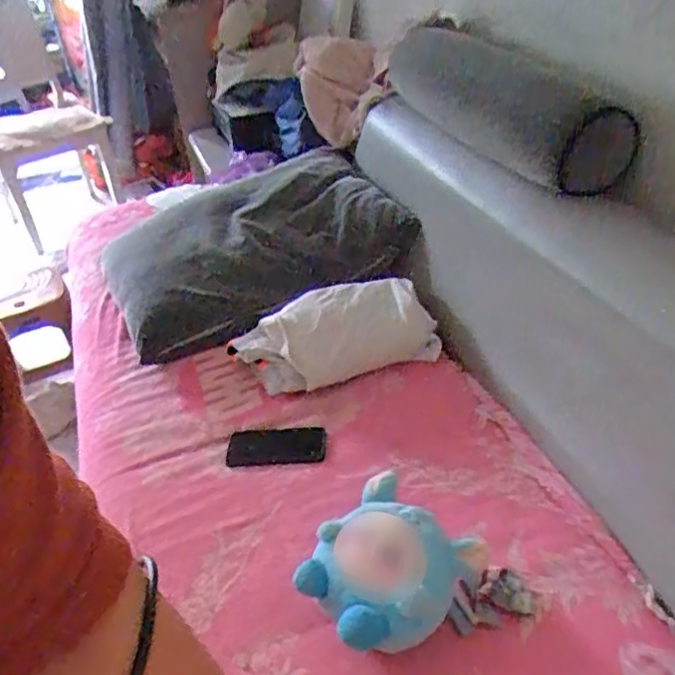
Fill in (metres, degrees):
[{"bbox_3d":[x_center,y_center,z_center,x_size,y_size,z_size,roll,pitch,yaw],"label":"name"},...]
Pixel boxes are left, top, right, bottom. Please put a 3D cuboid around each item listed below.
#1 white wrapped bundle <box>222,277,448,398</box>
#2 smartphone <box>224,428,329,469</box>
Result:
[{"bbox_3d":[-0.001,-0.010,1.197,0.351,0.142,0.157,-21,40,-19],"label":"white wrapped bundle"},{"bbox_3d":[-0.099,0.179,1.057,0.157,0.012,0.085,-4,37,2],"label":"smartphone"}]

